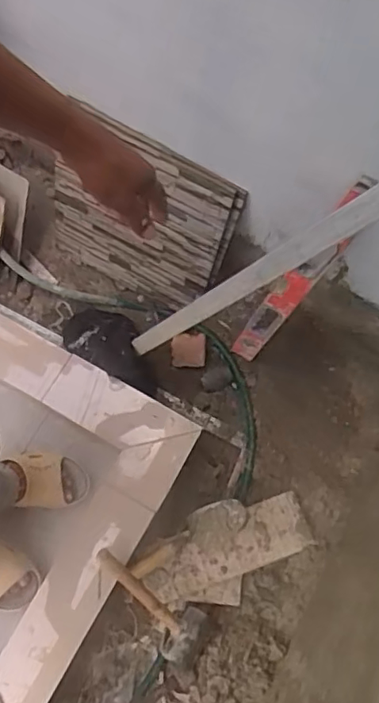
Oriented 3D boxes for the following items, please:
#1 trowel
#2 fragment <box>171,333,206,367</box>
[{"bbox_3d":[-0.001,0.393,1.205,0.262,0.049,0.086,-27,76,-9],"label":"trowel"},{"bbox_3d":[-0.002,-0.002,1.348,0.080,0.012,0.077,1,91,-3],"label":"fragment"}]

